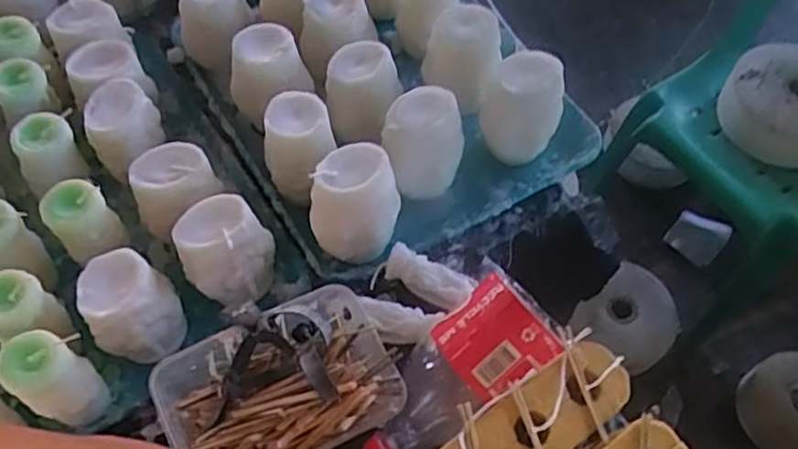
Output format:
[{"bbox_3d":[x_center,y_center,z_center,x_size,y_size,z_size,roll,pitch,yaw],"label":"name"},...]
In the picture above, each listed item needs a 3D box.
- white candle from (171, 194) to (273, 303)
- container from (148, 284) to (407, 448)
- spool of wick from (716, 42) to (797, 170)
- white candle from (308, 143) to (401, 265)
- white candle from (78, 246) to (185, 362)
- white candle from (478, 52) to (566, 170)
[{"bbox_3d":[-0.162,0.028,0.662,0.068,0.101,0.074,25,63,14],"label":"white candle"},{"bbox_3d":[-0.092,0.128,0.553,0.182,0.052,0.123,-25,63,-13],"label":"container"},{"bbox_3d":[0.678,-0.205,1.221,0.210,0.104,0.199,0,60,0],"label":"spool of wick"},{"bbox_3d":[-0.044,-0.016,0.672,0.081,0.104,0.065,-37,67,-19],"label":"white candle"},{"bbox_3d":[-0.242,0.077,0.633,0.077,0.102,0.068,-36,66,-19],"label":"white candle"},{"bbox_3d":[0.126,-0.111,0.728,0.075,0.111,0.083,13,61,7],"label":"white candle"}]

